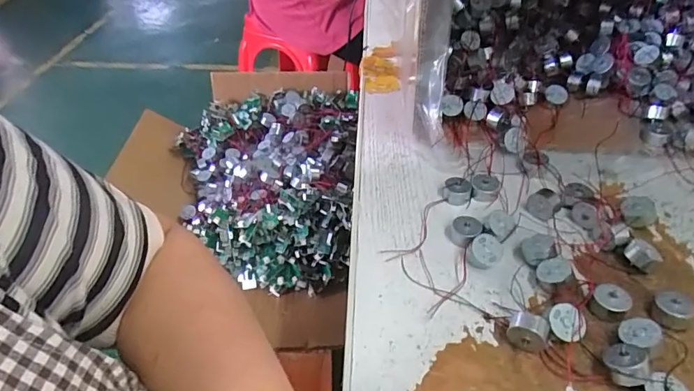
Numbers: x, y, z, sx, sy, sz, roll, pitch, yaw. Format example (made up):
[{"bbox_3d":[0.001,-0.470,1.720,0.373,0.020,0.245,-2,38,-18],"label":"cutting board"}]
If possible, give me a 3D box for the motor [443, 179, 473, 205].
[{"bbox_3d":[0.097,-0.004,0.409,0.024,0.016,0.019,11,42,15],"label":"motor"}]

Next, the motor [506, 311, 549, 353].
[{"bbox_3d":[0.116,0.086,0.298,0.024,0.027,0.013,18,45,22],"label":"motor"}]

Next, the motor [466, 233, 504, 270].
[{"bbox_3d":[0.104,0.042,0.353,0.024,0.011,0.024,26,71,17],"label":"motor"}]

